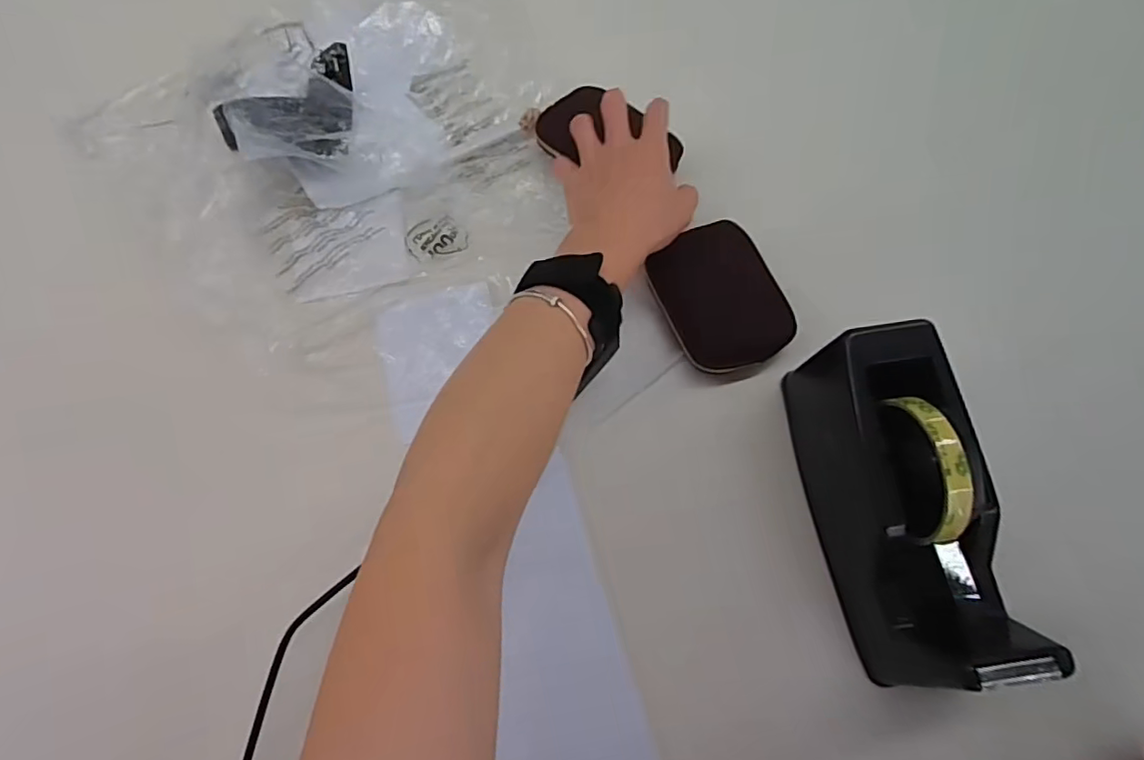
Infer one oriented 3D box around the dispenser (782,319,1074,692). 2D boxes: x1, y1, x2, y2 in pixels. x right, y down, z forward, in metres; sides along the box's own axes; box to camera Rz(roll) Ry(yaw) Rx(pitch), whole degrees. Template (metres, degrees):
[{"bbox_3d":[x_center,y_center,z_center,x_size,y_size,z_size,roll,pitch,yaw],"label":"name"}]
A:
[{"bbox_3d":[0.199,0.074,0.346,0.074,0.111,0.204,-11,69,-3],"label":"dispenser"}]

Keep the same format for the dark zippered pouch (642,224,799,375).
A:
[{"bbox_3d":[0.109,-0.060,0.424,0.082,0.015,0.105,-24,82,3],"label":"dark zippered pouch"}]

